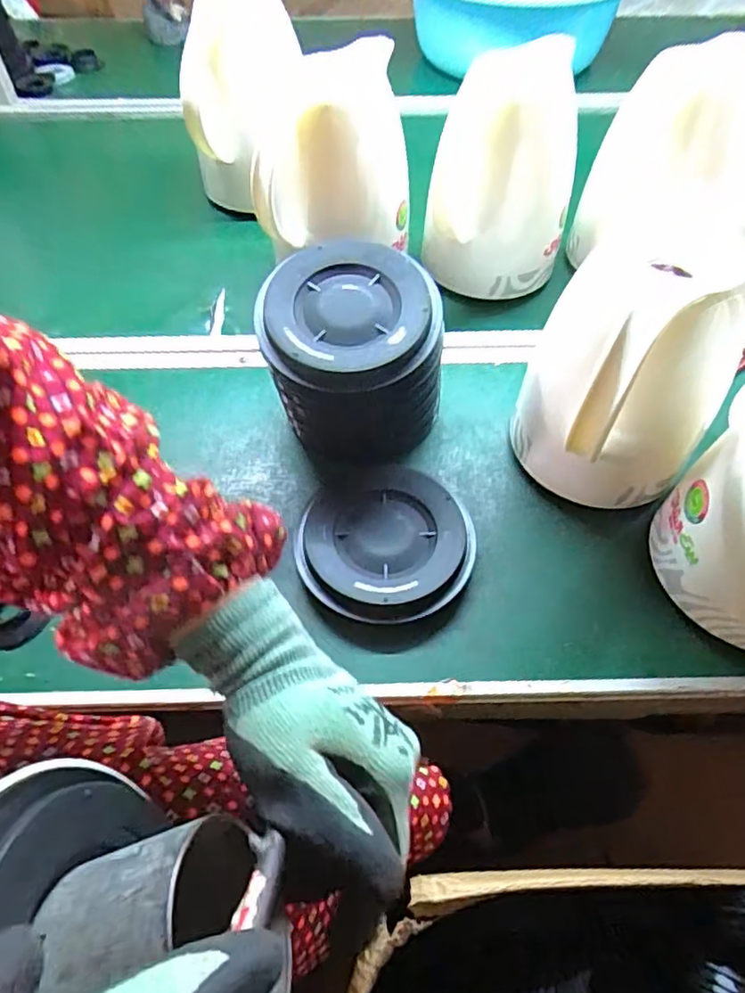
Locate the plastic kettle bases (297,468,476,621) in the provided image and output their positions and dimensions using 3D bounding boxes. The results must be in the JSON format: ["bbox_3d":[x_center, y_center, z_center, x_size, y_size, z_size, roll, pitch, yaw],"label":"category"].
[{"bbox_3d":[0.009,0.039,0.500,0.139,0.031,0.132,0,54,1],"label":"plastic kettle bases"}]

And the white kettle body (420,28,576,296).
[{"bbox_3d":[0.131,-0.319,0.632,0.146,0.211,0.142,19,56,14],"label":"white kettle body"}]

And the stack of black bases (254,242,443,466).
[{"bbox_3d":[-0.019,-0.108,0.529,0.147,0.150,0.136,2,54,2],"label":"stack of black bases"}]

